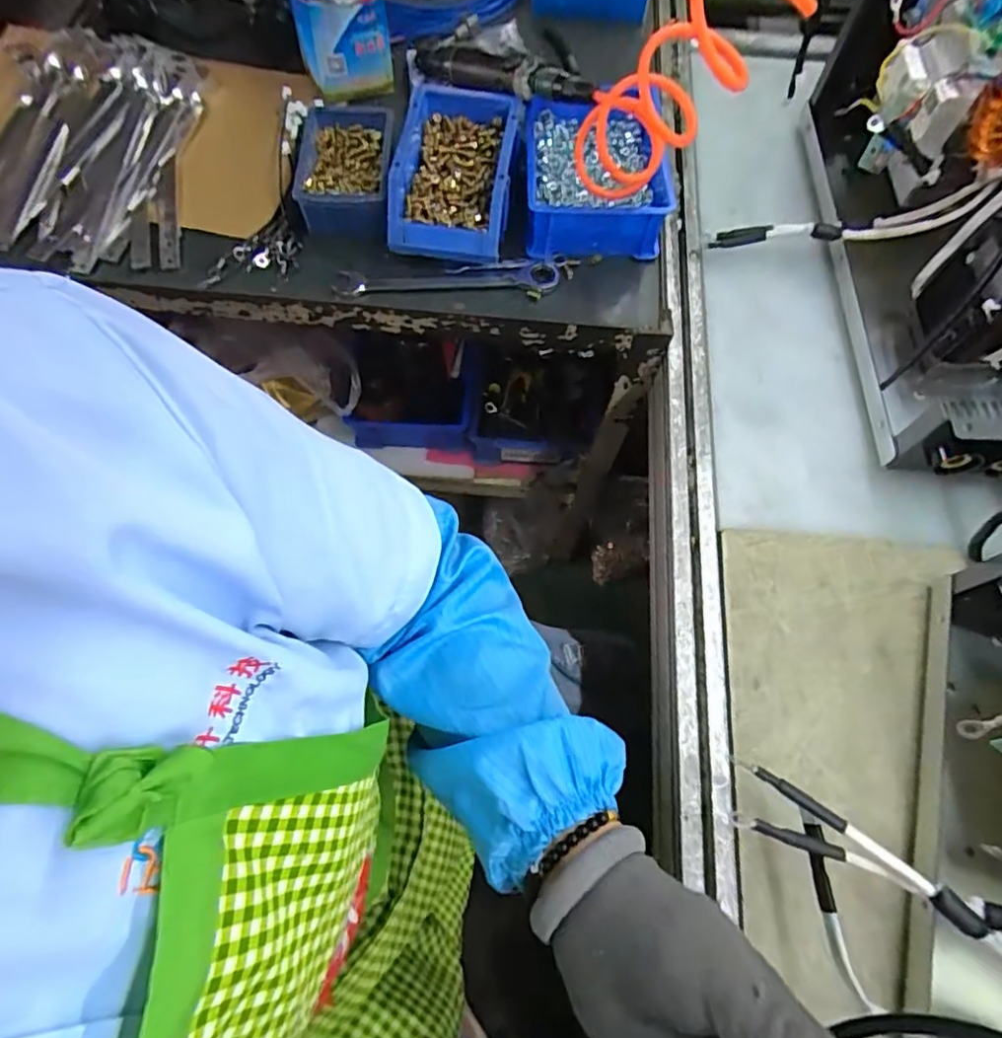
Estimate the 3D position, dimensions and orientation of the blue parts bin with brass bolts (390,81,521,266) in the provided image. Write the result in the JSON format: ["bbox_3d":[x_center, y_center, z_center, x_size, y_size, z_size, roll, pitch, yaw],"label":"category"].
[{"bbox_3d":[-0.047,-0.358,0.620,0.118,0.078,0.179,9,67,1],"label":"blue parts bin with brass bolts"}]

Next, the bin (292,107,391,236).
[{"bbox_3d":[-0.169,-0.377,0.631,0.104,0.062,0.161,-6,68,-5],"label":"bin"}]

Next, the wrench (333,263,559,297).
[{"bbox_3d":[-0.056,-0.250,0.607,0.228,0.014,0.033,-2,67,-3],"label":"wrench"}]

